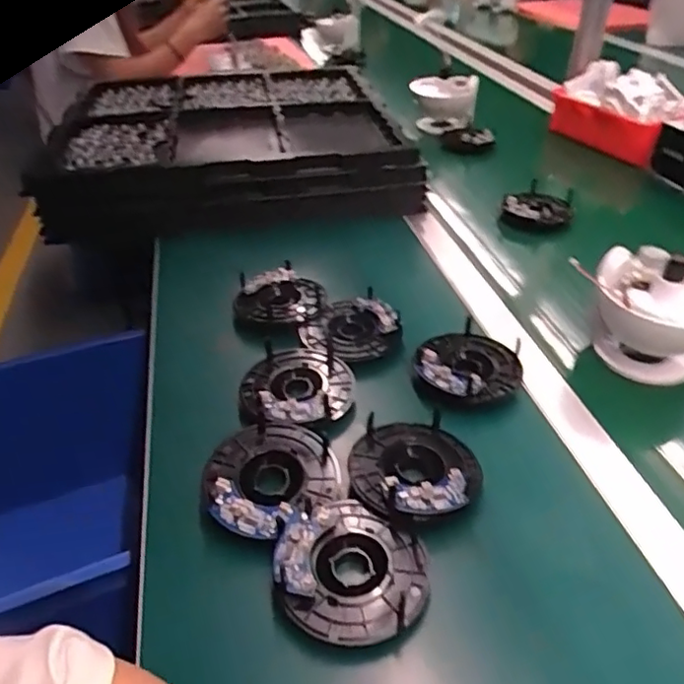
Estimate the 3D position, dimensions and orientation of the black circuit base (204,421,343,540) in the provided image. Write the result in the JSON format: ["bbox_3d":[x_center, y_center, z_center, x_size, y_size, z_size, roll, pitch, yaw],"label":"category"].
[{"bbox_3d":[-0.054,0.102,0.463,0.102,0.014,0.097,-21,41,-24],"label":"black circuit base"}]

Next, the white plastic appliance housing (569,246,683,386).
[{"bbox_3d":[0.304,-0.029,0.586,0.120,0.125,0.111,-30,45,-32],"label":"white plastic appliance housing"}]

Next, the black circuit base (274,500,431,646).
[{"bbox_3d":[0.006,0.150,0.403,0.097,0.020,0.099,-1,37,1],"label":"black circuit base"}]

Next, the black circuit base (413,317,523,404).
[{"bbox_3d":[0.121,0.018,0.571,0.097,0.021,0.105,7,38,11],"label":"black circuit base"}]

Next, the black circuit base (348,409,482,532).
[{"bbox_3d":[0.056,0.093,0.466,0.097,0.022,0.107,1,37,3],"label":"black circuit base"}]

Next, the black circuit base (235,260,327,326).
[{"bbox_3d":[-0.068,-0.054,0.666,0.096,0.020,0.099,-5,37,-5],"label":"black circuit base"}]

